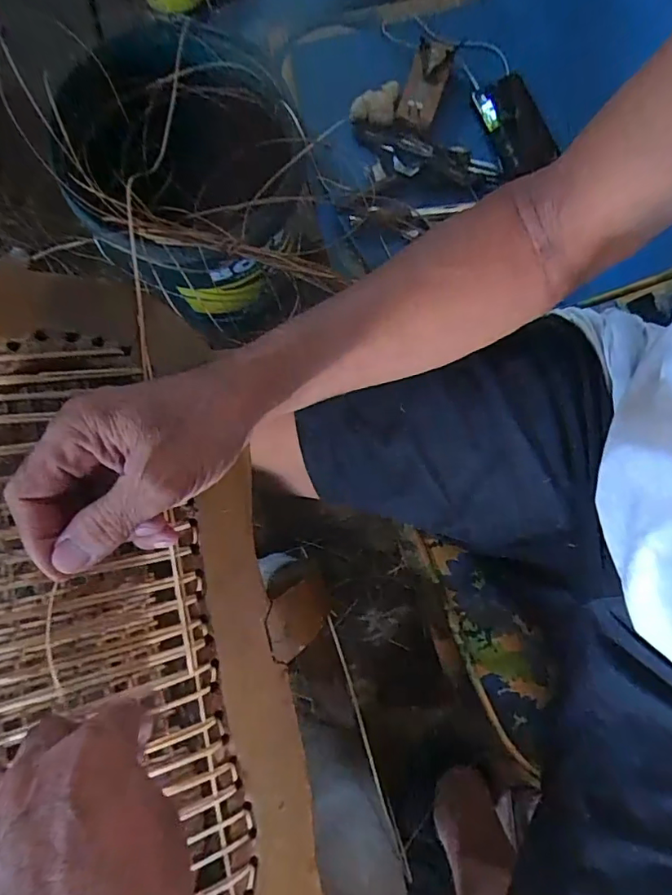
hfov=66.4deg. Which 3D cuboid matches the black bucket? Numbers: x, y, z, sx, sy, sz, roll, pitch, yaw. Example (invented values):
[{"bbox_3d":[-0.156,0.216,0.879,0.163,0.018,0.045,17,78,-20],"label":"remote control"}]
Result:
[{"bbox_3d":[-0.186,-0.325,0.725,0.269,0.313,0.253,0,78,0],"label":"black bucket"}]

